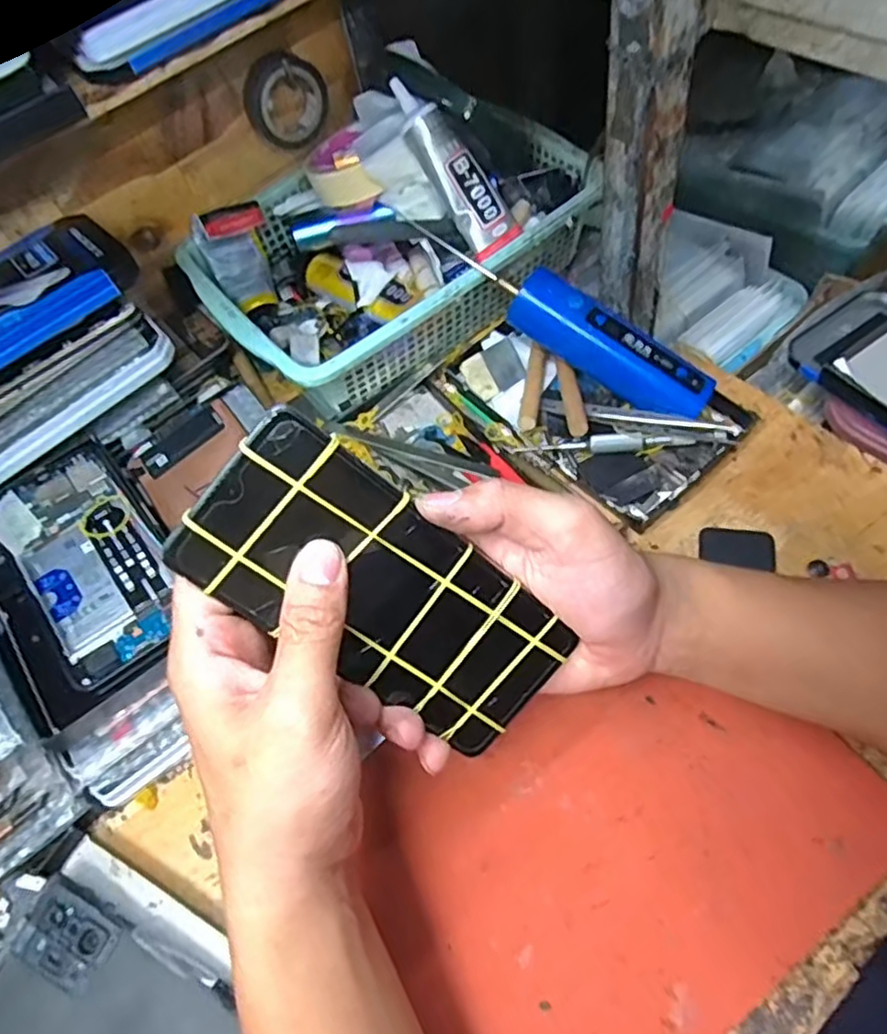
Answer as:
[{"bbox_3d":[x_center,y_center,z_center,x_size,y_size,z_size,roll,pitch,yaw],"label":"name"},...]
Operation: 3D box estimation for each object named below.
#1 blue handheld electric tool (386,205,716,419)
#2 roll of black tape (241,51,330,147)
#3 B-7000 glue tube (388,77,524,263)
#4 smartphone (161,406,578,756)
[{"bbox_3d":[0.066,-0.129,0.427,0.220,0.033,0.028,35,69,6],"label":"blue handheld electric tool"},{"bbox_3d":[-0.111,-0.296,0.478,0.056,0.057,0.023,-41,62,-15],"label":"roll of black tape"},{"bbox_3d":[0.006,-0.238,0.461,0.034,0.021,0.123,-41,104,-16],"label":"B-7000 glue tube"},{"bbox_3d":[-0.023,0.033,0.273,0.161,0.005,0.075,40,95,-19],"label":"smartphone"}]

